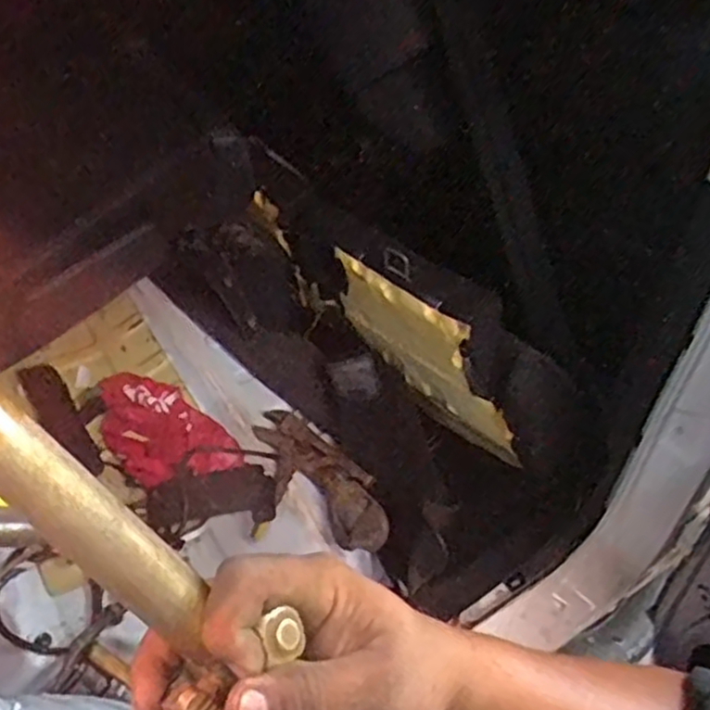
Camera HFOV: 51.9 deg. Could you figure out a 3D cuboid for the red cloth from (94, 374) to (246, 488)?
[{"bbox_3d":[-0.315,0.111,1.144,0.290,0.043,0.141,38,54,27],"label":"red cloth"}]

